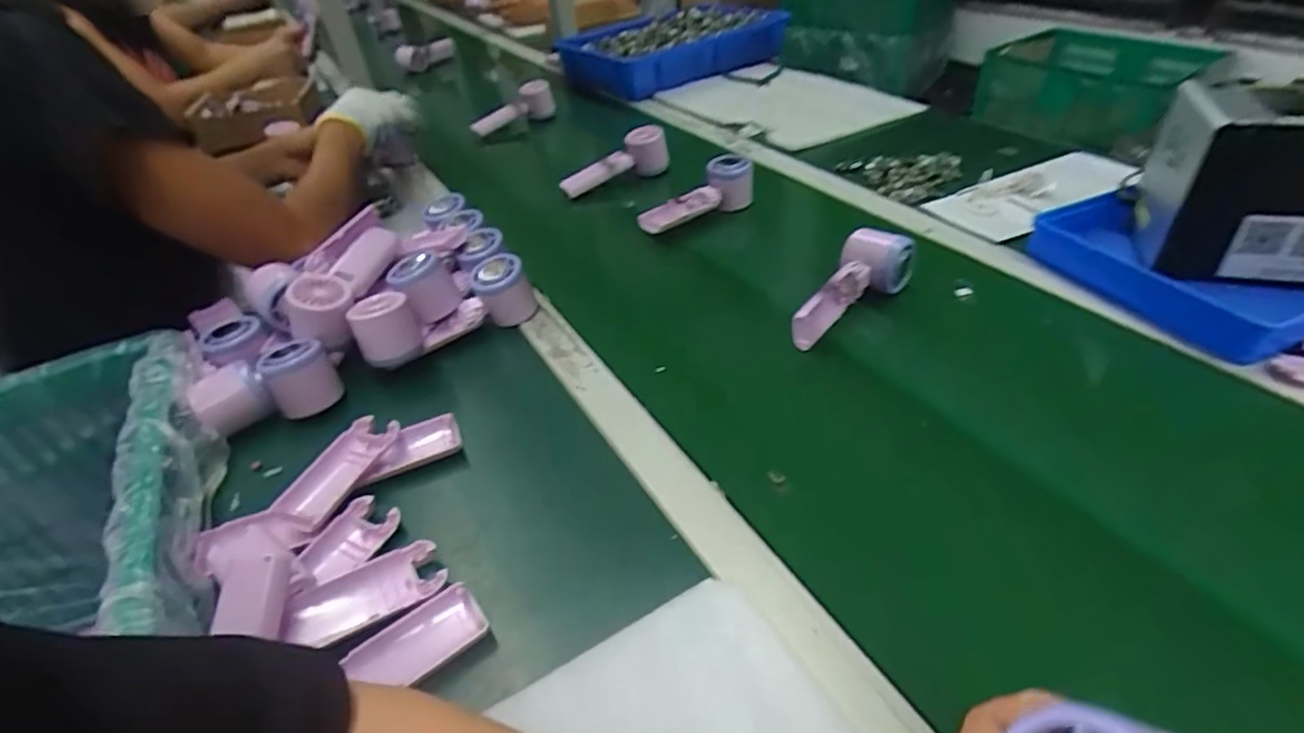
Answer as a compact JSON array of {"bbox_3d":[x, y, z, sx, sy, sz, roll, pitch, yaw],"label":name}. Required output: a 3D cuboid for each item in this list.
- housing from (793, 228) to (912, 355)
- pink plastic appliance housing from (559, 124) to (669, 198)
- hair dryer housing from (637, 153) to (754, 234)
[{"bbox_3d":[0.193,-0.077,0.602,0.056,0.051,0.153,24,48,31],"label":"housing"},{"bbox_3d":[-0.050,-0.307,0.962,0.179,0.055,0.089,-16,34,25],"label":"pink plastic appliance housing"},{"bbox_3d":[0.053,-0.214,0.806,0.154,0.069,0.058,-24,43,-20],"label":"hair dryer housing"}]

